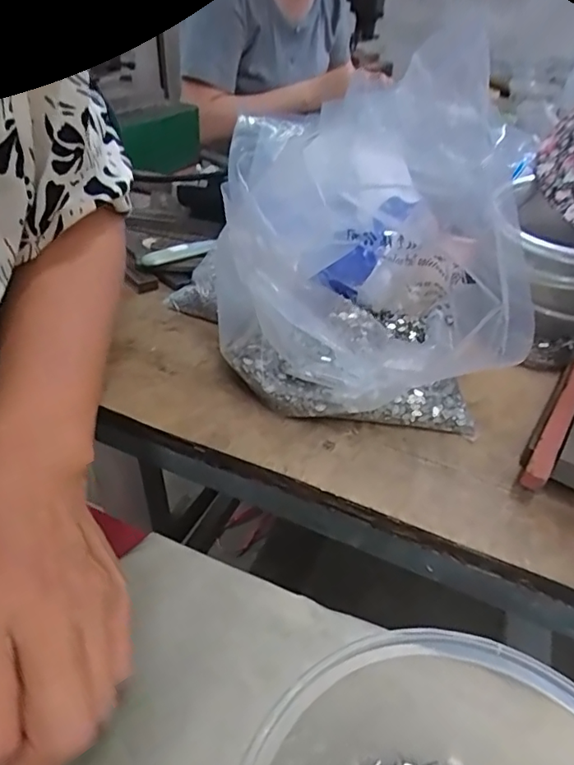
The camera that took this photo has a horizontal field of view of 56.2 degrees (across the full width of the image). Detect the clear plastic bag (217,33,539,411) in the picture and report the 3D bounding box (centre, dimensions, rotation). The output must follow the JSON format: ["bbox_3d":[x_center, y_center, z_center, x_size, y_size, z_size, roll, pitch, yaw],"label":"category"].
[{"bbox_3d":[0.063,-0.113,0.390,0.228,0.175,0.263,3,37,-6],"label":"clear plastic bag"}]

